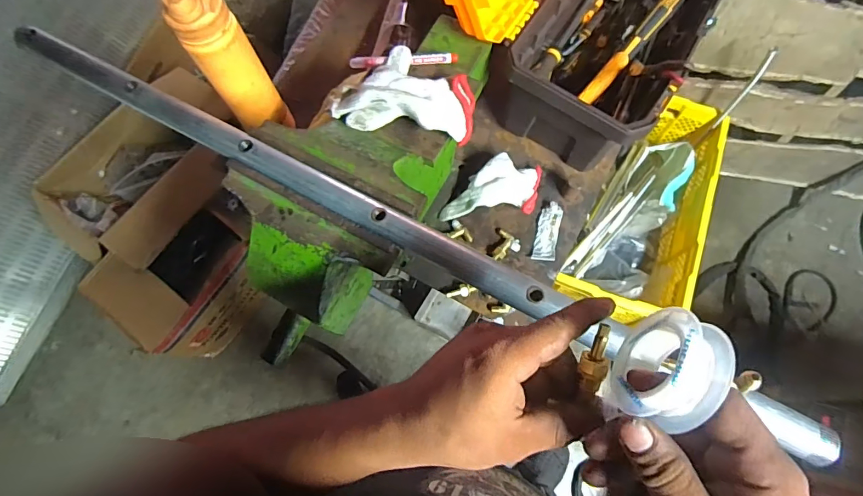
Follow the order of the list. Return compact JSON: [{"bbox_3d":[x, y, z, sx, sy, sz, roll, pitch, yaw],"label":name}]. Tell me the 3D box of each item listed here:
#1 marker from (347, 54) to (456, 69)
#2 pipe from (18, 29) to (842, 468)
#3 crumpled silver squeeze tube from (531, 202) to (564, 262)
[{"bbox_3d":[-0.035,-0.237,0.547,0.136,0.012,0.019,1,71,2],"label":"marker"},{"bbox_3d":[-0.076,-0.037,0.419,0.881,0.023,0.030,27,74,11],"label":"pipe"},{"bbox_3d":[0.177,-0.024,0.657,0.033,0.015,0.090,13,72,6],"label":"crumpled silver squeeze tube"}]

